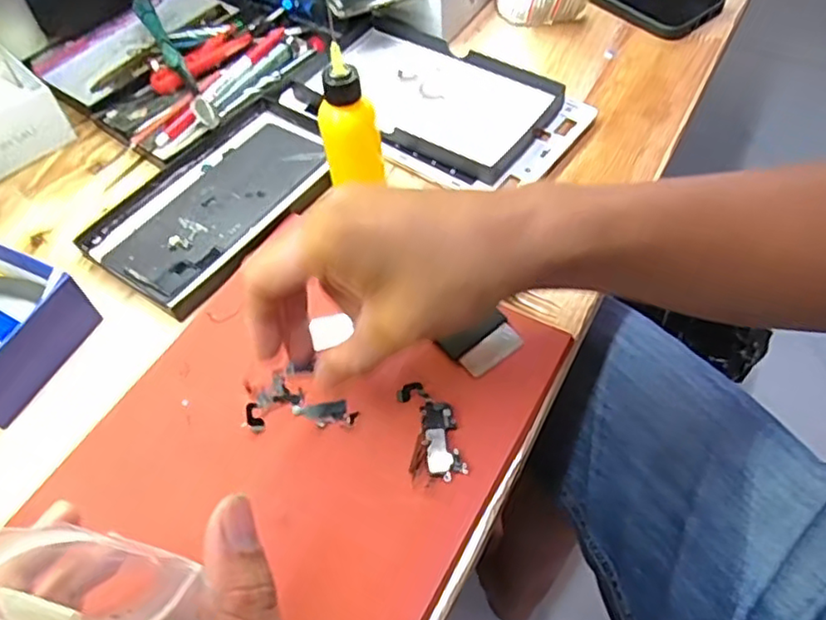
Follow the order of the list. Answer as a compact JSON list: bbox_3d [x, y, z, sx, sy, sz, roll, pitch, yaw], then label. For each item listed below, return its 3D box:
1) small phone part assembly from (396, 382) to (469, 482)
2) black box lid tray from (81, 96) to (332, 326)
[{"bbox_3d":[0.011,0.058,0.327,0.023,0.007,0.054,-20,58,-11],"label":"small phone part assembly"},{"bbox_3d":[-0.128,-0.078,0.442,0.106,0.011,0.173,32,63,20],"label":"black box lid tray"}]

